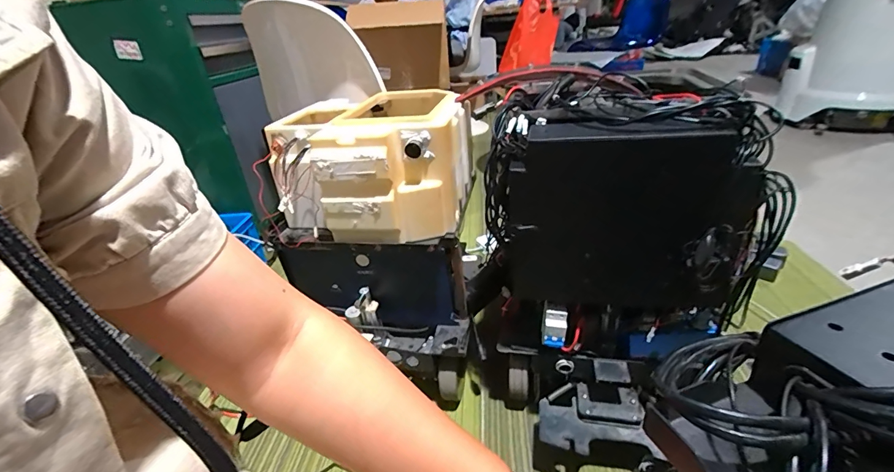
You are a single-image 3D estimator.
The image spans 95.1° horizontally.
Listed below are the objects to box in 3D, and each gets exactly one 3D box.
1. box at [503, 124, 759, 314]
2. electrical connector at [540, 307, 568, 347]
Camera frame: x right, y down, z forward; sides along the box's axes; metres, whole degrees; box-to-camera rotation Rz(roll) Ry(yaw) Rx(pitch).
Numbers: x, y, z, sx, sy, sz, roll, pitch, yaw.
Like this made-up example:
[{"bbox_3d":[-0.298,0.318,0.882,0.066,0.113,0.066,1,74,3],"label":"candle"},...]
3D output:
[{"bbox_3d":[0.259,-0.012,0.628,0.339,0.297,0.073,6,32,23],"label":"box"},{"bbox_3d":[0.188,0.162,0.722,0.046,0.066,0.036,2,30,17],"label":"electrical connector"}]

